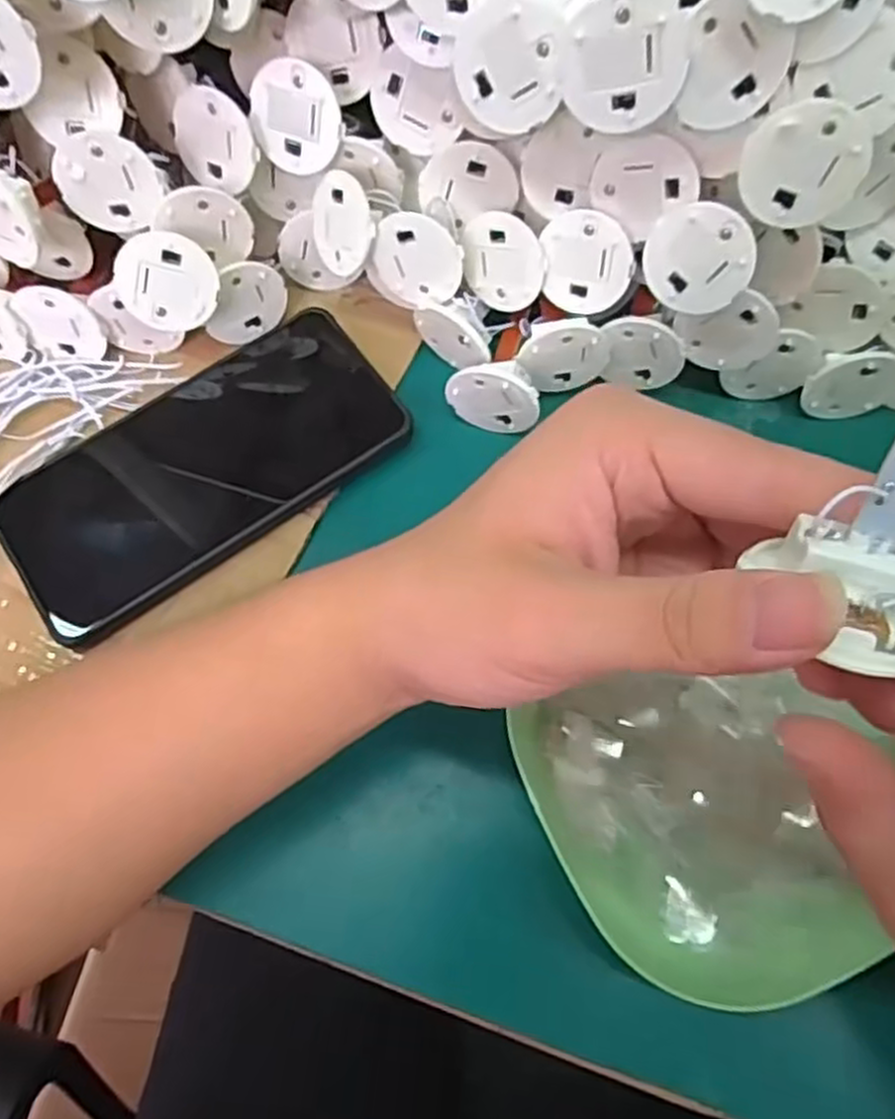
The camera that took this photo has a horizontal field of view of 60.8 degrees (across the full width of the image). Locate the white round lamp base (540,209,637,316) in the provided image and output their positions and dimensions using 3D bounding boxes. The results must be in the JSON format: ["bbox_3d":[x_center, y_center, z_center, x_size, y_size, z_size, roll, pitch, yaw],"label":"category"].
[{"bbox_3d":[0.055,-0.116,0.298,0.034,0.038,0.004,4,38,25],"label":"white round lamp base"}]

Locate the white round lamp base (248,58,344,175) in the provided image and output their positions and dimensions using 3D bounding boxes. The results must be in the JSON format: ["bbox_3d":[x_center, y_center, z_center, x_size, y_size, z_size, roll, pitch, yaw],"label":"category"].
[{"bbox_3d":[-0.059,-0.172,0.298,0.037,0.037,0.004,-4,34,23],"label":"white round lamp base"}]

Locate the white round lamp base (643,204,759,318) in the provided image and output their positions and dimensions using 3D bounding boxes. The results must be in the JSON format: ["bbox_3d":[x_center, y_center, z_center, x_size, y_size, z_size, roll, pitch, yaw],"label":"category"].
[{"bbox_3d":[0.091,-0.109,0.278,0.037,0.038,0.004,20,46,18],"label":"white round lamp base"}]

